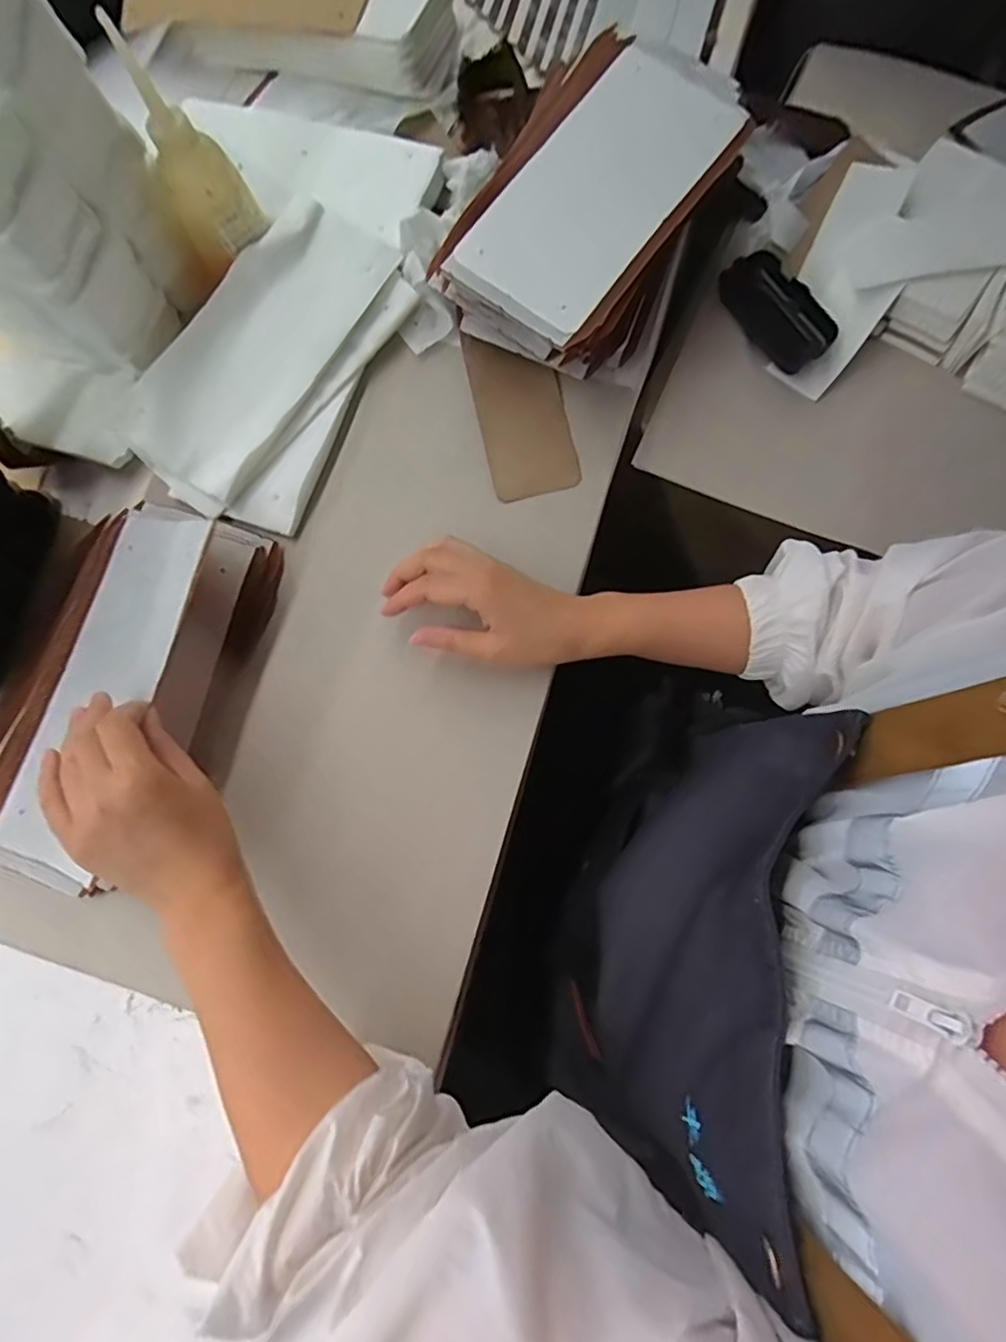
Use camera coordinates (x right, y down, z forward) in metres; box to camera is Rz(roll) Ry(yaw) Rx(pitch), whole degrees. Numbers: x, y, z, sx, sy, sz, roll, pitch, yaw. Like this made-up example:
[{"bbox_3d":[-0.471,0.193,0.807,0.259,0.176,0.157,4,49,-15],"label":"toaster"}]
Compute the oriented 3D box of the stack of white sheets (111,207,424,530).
[{"bbox_3d":[-0.176,-0.245,0.487,0.146,0.029,0.255,35,82,-11],"label":"stack of white sheets"}]

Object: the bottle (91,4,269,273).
[{"bbox_3d":[-0.231,-0.376,0.438,0.059,0.141,0.038,-39,58,-7],"label":"bottle"}]

